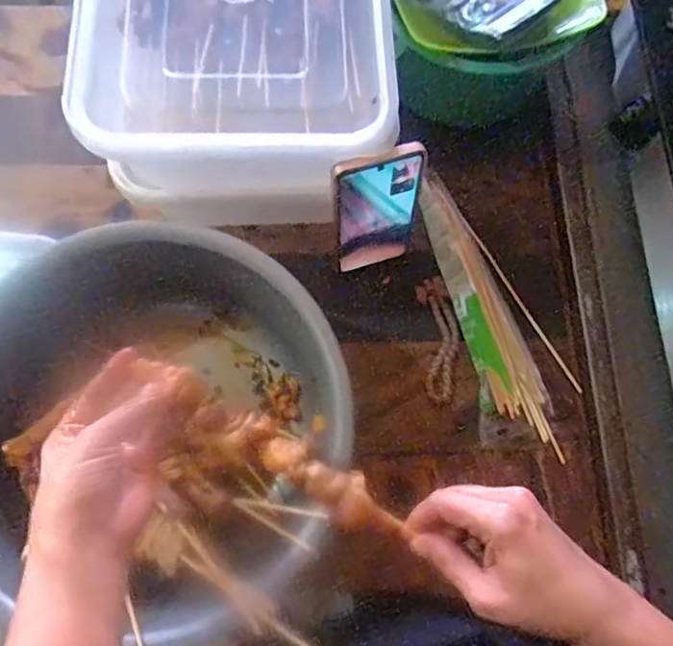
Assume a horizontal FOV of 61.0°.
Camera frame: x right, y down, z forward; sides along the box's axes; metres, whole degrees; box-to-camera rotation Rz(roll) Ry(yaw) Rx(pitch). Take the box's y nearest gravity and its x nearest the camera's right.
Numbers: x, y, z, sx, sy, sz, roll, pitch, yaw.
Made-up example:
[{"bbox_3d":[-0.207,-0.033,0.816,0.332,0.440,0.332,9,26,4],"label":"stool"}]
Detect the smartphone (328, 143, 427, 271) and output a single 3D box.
[{"bbox_3d":[0.037,-0.097,0.513,0.076,0.150,0.009,-14,63,-3],"label":"smartphone"}]

